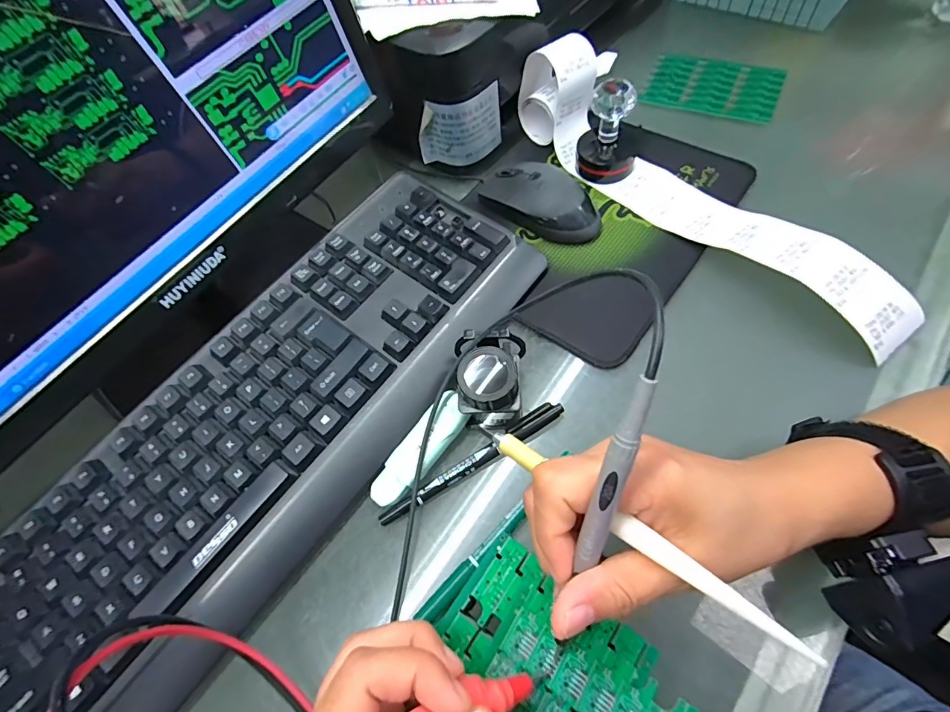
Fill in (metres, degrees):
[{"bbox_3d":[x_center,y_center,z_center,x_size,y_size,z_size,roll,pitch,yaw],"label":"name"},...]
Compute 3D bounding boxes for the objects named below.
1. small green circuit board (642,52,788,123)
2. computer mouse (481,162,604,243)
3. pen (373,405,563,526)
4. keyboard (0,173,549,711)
[{"bbox_3d":[0.241,-0.275,0.455,0.124,0.006,0.081,22,70,20],"label":"small green circuit board"},{"bbox_3d":[0.056,-0.135,0.382,0.106,0.030,0.052,39,71,17],"label":"computer mouse"},{"bbox_3d":[-0.001,0.070,0.298,0.139,0.014,0.012,-29,68,-12],"label":"pen"},{"bbox_3d":[-0.132,0.034,0.314,0.158,0.025,0.421,36,70,15],"label":"keyboard"}]

